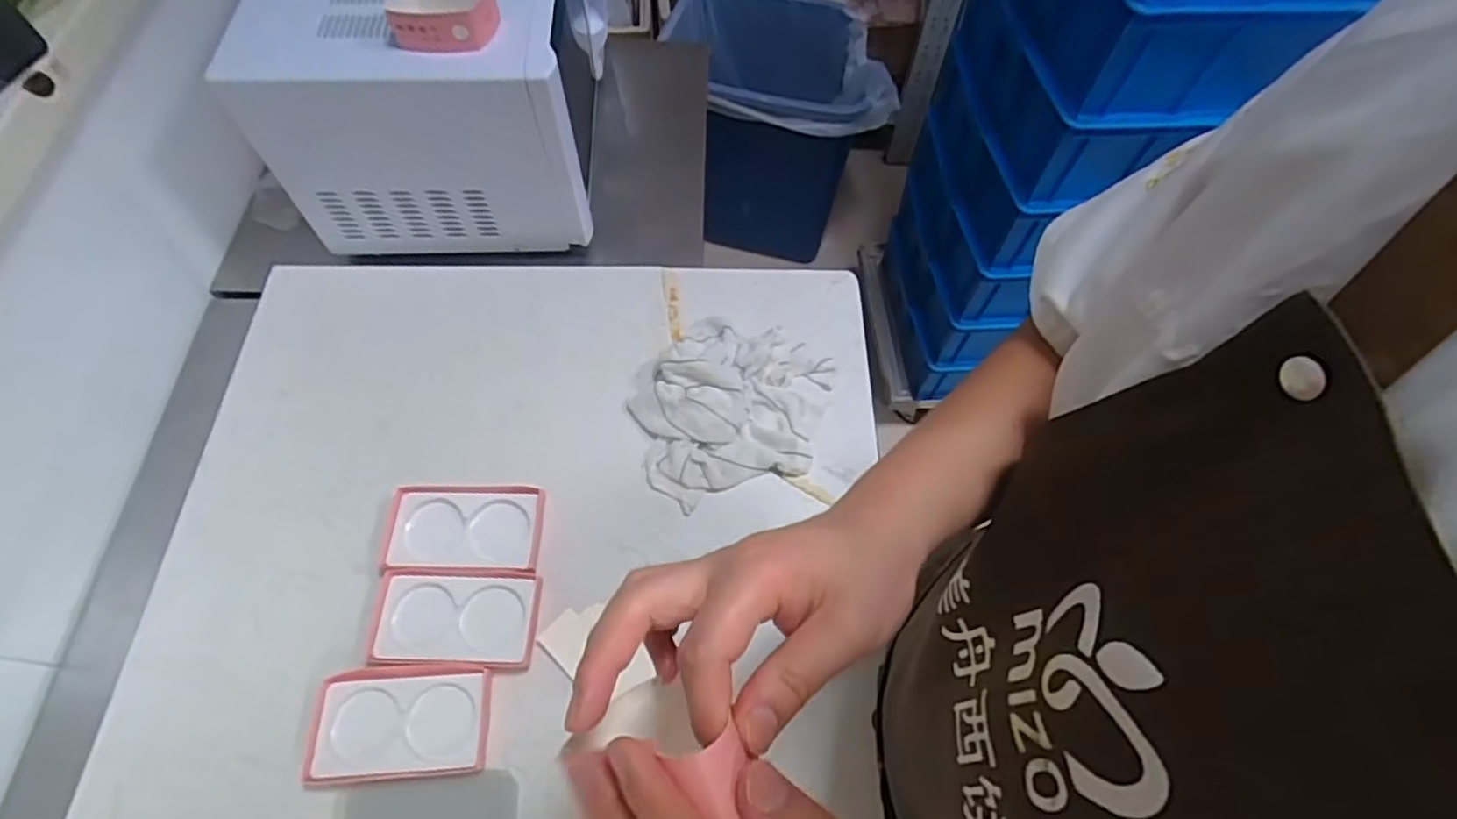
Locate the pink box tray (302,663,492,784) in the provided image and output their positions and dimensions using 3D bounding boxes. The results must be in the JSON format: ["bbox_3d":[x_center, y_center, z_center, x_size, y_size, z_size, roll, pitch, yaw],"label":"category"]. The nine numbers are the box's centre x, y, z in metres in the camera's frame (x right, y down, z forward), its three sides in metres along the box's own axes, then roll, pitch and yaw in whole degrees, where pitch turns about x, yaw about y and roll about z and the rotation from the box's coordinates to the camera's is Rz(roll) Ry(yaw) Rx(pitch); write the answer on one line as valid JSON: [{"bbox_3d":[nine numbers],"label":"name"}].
[{"bbox_3d":[-0.286,0.273,0.600,0.144,0.022,0.089,-2,62,-2],"label":"pink box tray"}]

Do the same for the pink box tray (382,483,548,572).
[{"bbox_3d":[-0.260,0.116,0.678,0.149,0.017,0.084,1,62,0],"label":"pink box tray"}]

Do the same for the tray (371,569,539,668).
[{"bbox_3d":[-0.256,0.194,0.641,0.151,0.013,0.084,2,62,0],"label":"tray"}]

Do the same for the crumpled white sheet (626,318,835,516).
[{"bbox_3d":[0.008,-0.020,0.740,0.230,0.037,0.205,-18,64,-10],"label":"crumpled white sheet"}]

